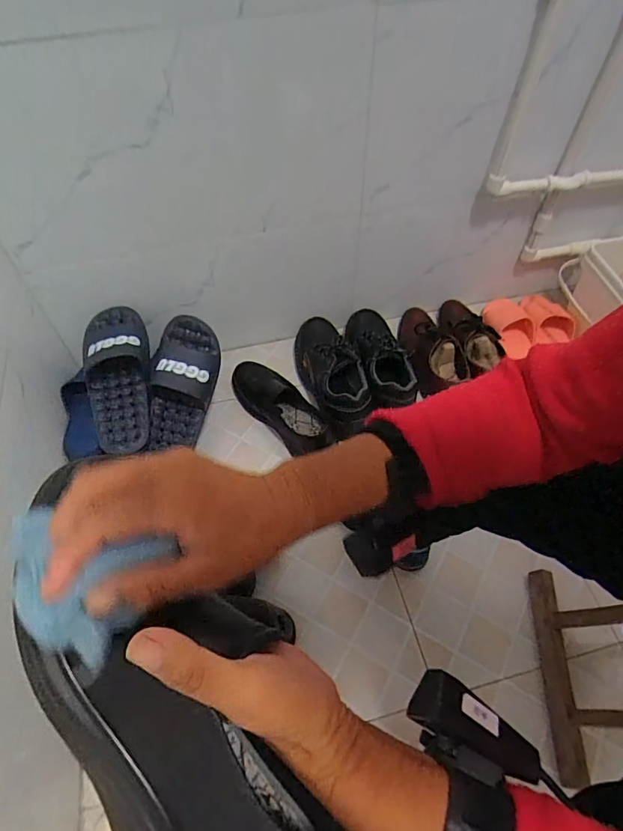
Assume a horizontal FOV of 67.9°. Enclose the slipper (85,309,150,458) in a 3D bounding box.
[{"bbox_3d":[-0.329,-0.071,0.787,0.106,0.071,0.274,-6,77,-4],"label":"slipper"}]

